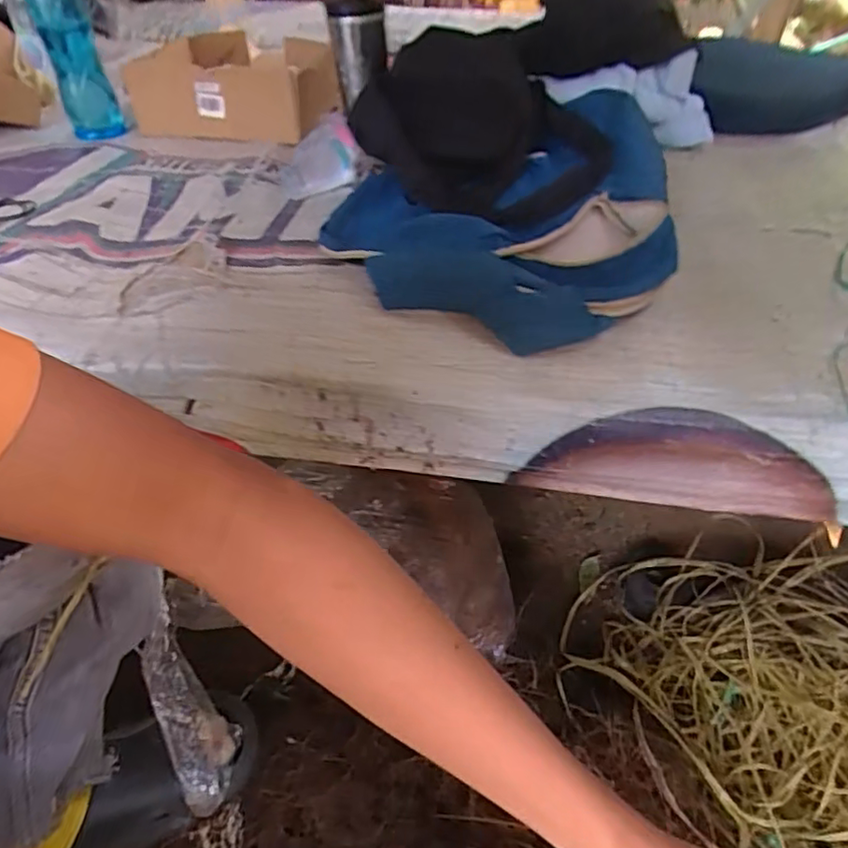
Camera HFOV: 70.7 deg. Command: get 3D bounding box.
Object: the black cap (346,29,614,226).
[{"bbox_3d":[0.057,-0.357,0.705,0.225,0.121,0.297,-24,51,-25],"label":"black cap"}]

